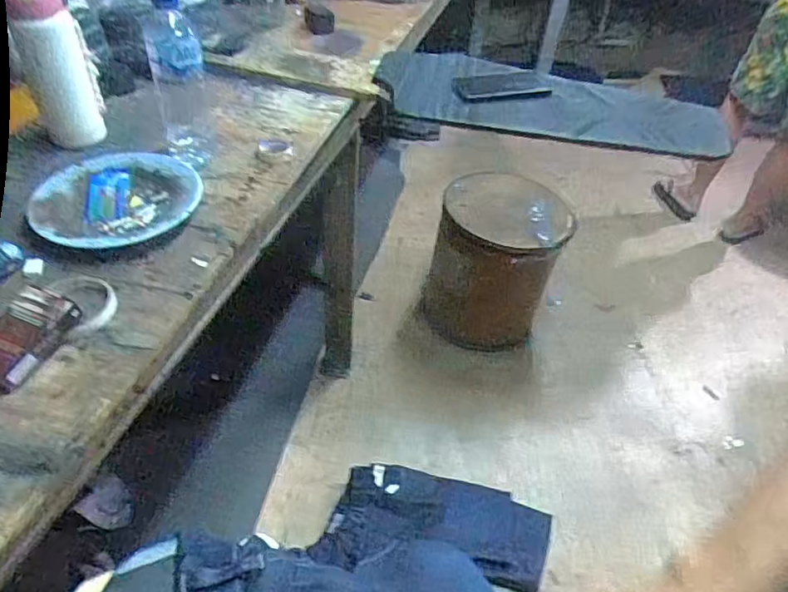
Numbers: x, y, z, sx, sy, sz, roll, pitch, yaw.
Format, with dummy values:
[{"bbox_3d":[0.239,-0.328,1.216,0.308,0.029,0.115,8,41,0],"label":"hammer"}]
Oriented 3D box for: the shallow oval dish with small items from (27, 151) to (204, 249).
[{"bbox_3d":[-0.344,-0.120,0.730,0.195,0.033,0.187,-4,44,-11],"label":"shallow oval dish with small items"}]

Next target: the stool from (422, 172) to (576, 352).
[{"bbox_3d":[0.306,-0.095,1.753,0.338,0.464,0.308,4,43,-3],"label":"stool"}]

